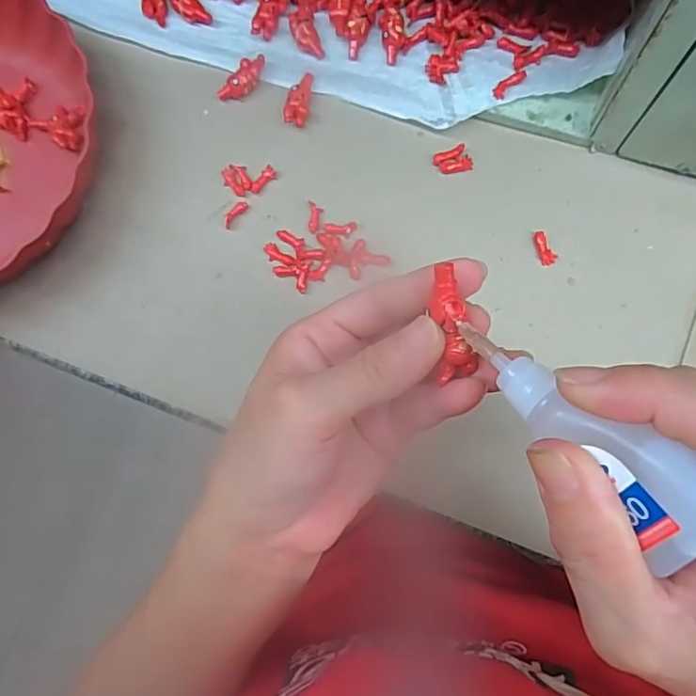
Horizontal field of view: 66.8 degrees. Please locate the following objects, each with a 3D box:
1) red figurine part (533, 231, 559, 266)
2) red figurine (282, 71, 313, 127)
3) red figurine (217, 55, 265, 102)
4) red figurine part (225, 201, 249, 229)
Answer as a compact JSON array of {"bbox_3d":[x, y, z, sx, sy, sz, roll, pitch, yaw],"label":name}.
[{"bbox_3d":[0.134,-0.068,0.359,0.010,0.006,0.024,-23,81,2],"label":"red figurine part"},{"bbox_3d":[-0.036,-0.184,0.389,0.017,0.009,0.038,6,83,6],"label":"red figurine"},{"bbox_3d":[-0.078,-0.200,0.393,0.017,0.007,0.042,43,88,9],"label":"red figurine"},{"bbox_3d":[-0.083,-0.098,0.384,0.008,0.005,0.023,39,88,9],"label":"red figurine part"}]

